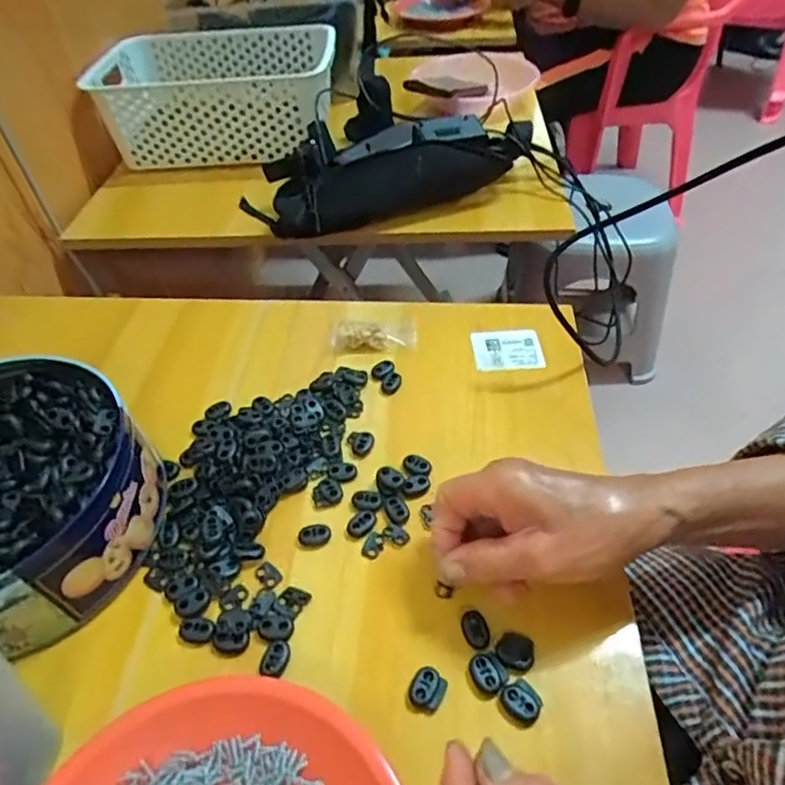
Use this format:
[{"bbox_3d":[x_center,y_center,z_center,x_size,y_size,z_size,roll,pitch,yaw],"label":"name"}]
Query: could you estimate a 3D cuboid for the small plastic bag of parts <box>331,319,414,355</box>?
[{"bbox_3d":[-0.017,-0.051,0.521,0.076,0.014,0.030,-8,47,-6],"label":"small plastic bag of parts"}]

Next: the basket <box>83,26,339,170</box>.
[{"bbox_3d":[-0.256,-0.450,0.853,0.338,0.116,0.257,-1,47,1],"label":"basket"}]

